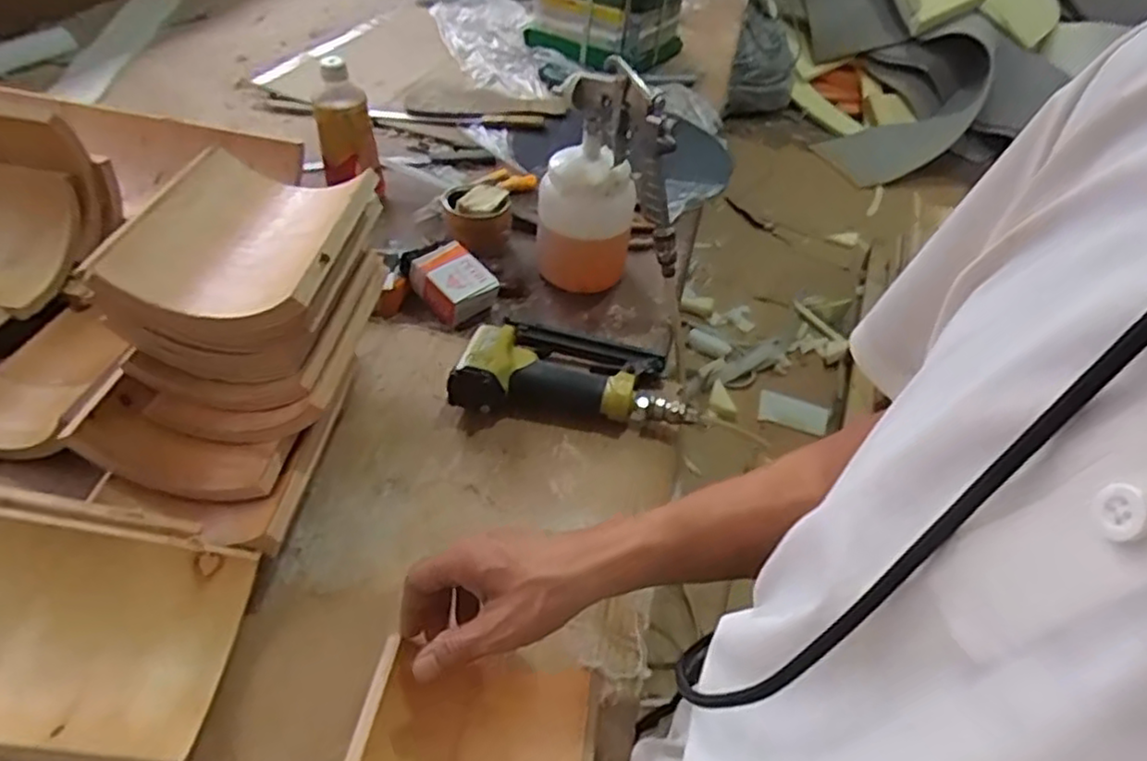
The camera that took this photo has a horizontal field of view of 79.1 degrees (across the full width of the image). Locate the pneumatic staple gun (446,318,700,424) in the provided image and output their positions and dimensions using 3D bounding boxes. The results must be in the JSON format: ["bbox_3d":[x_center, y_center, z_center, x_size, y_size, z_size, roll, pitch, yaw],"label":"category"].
[{"bbox_3d":[-0.001,-0.010,0.688,0.229,0.047,0.118,4,43,-3],"label":"pneumatic staple gun"}]

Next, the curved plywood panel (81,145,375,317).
[{"bbox_3d":[-0.248,-0.116,0.532,0.147,0.033,0.186,7,43,1],"label":"curved plywood panel"}]

